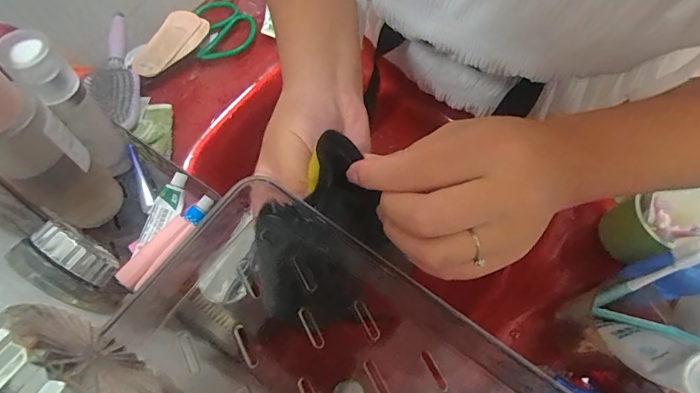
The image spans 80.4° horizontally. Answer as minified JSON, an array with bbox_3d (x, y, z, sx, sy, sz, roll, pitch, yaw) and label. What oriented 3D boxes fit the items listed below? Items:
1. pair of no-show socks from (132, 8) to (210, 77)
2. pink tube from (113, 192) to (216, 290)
[{"bbox_3d":[-0.261,-0.228,0.612,0.076,0.012,0.134,20,69,7],"label":"pair of no-show socks"},{"bbox_3d":[-0.147,0.033,0.332,0.027,0.019,0.090,34,72,12],"label":"pink tube"}]

